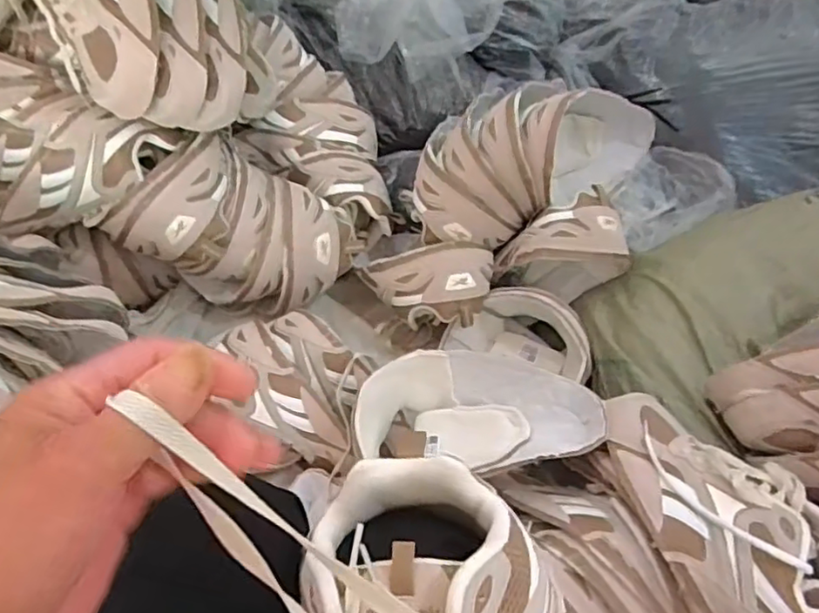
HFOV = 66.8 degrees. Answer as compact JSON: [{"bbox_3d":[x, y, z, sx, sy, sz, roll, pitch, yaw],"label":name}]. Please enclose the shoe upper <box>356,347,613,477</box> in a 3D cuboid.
[{"bbox_3d":[0.072,0.105,0.637,0.243,0.101,0.118,-2,53,23],"label":"shoe upper"}]

